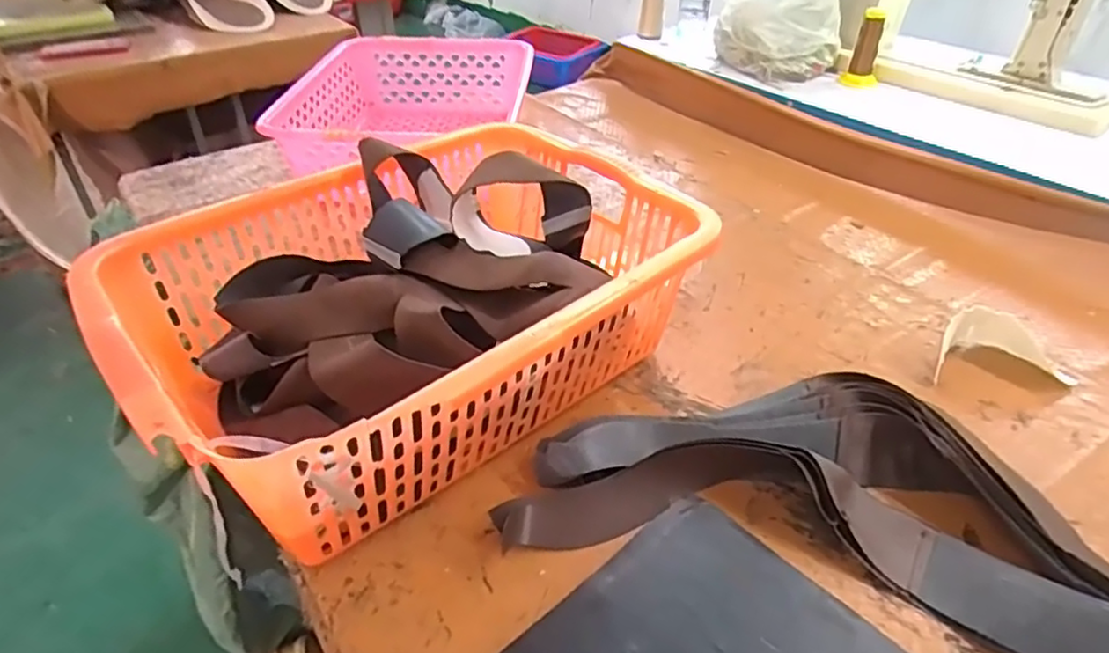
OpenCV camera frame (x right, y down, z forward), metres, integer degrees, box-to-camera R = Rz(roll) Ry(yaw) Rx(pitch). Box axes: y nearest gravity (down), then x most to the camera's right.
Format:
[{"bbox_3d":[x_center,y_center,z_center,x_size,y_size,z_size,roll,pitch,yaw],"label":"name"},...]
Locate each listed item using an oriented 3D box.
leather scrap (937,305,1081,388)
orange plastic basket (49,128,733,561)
[{"bbox_3d":[0.429,0.012,0.643,0.122,0.055,0.076,1,38,0],"label":"leather scrap"},{"bbox_3d":[-0.117,-0.012,0.585,0.448,0.148,0.323,-27,46,-30],"label":"orange plastic basket"}]

